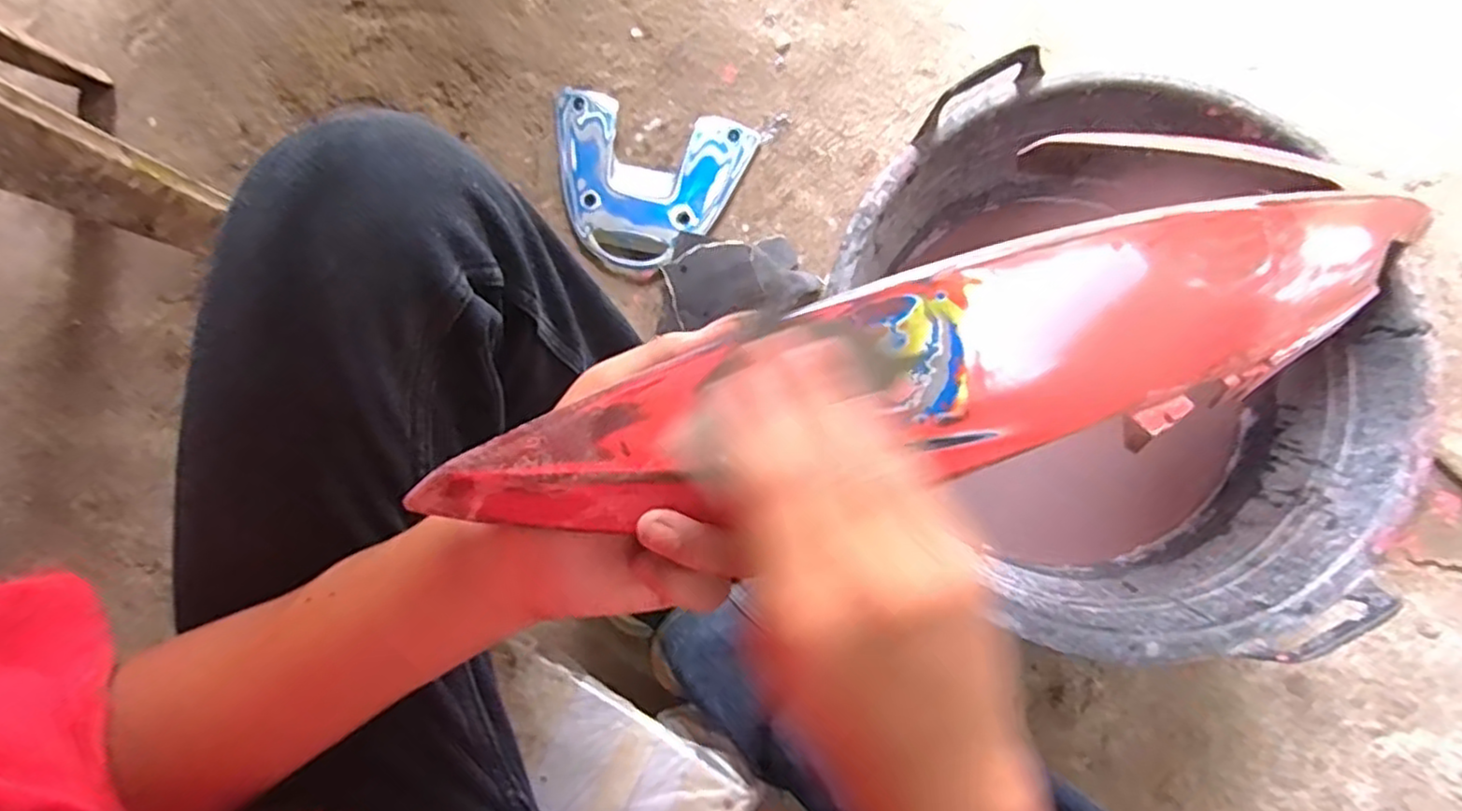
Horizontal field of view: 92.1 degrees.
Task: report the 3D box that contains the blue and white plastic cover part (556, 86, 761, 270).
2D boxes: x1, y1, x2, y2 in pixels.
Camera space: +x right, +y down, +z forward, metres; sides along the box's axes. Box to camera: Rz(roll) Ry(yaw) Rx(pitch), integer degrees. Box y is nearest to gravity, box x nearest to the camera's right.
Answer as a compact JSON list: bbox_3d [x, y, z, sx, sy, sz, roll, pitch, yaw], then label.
[{"bbox_3d":[-0.092,-0.234,0.738,0.201,0.025,0.169,13,80,1],"label":"blue and white plastic cover part"}]

